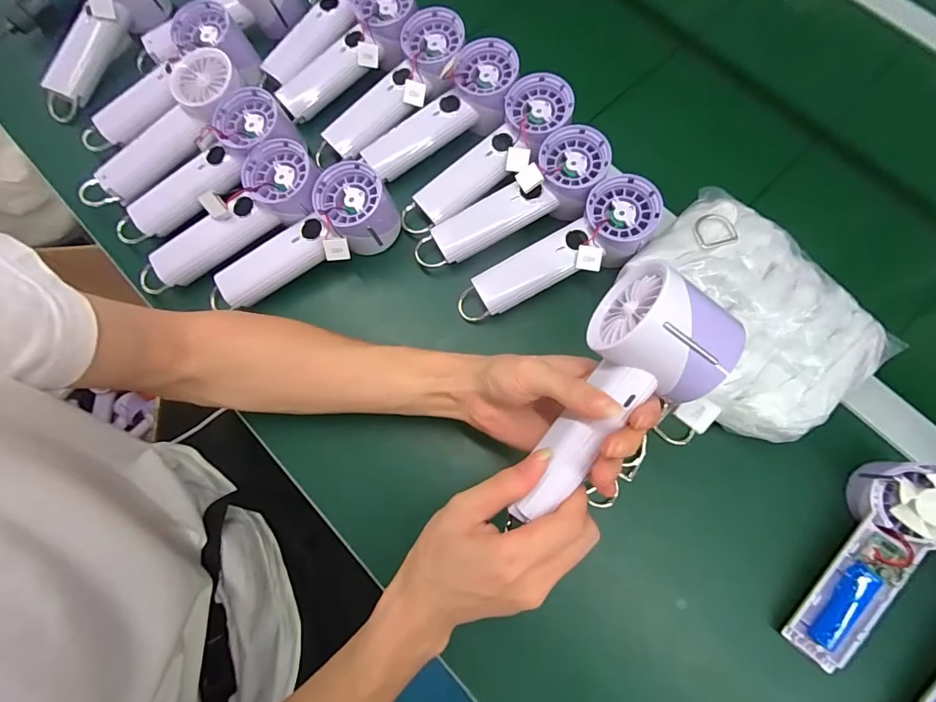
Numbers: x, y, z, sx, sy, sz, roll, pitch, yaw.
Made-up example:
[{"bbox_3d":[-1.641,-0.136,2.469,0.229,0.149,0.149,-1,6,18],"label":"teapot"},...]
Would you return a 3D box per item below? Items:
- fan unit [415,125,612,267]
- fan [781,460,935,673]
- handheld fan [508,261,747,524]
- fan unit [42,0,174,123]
[{"bbox_3d":[0.041,-0.135,0.416,0.198,0.045,0.064,-30,76,8],"label":"fan unit"},{"bbox_3d":[0.314,0.161,0.346,0.054,0.047,0.176,37,89,9],"label":"fan"},{"bbox_3d":[0.085,0.033,0.259,0.073,0.050,0.160,35,99,8],"label":"handheld fan"},{"bbox_3d":[-0.402,-0.339,0.478,0.072,0.057,0.192,26,89,6],"label":"fan unit"}]

